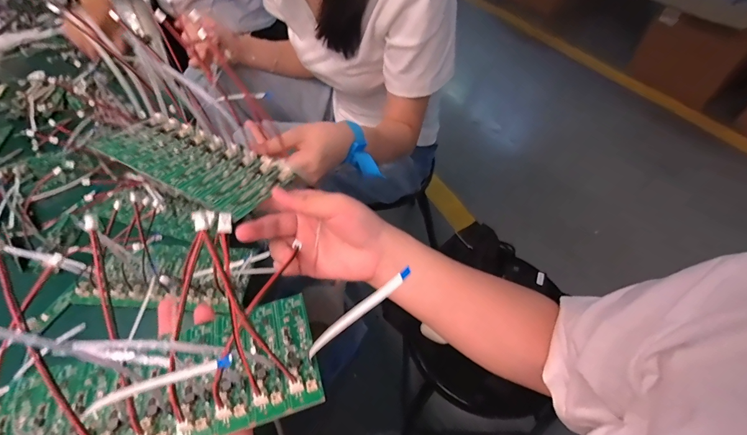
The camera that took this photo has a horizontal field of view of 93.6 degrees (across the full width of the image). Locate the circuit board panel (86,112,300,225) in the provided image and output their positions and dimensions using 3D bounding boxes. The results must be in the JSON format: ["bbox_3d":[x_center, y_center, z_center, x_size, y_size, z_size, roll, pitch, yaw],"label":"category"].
[{"bbox_3d":[-0.172,-0.055,0.332,0.187,0.013,0.074,23,57,20],"label":"circuit board panel"}]

